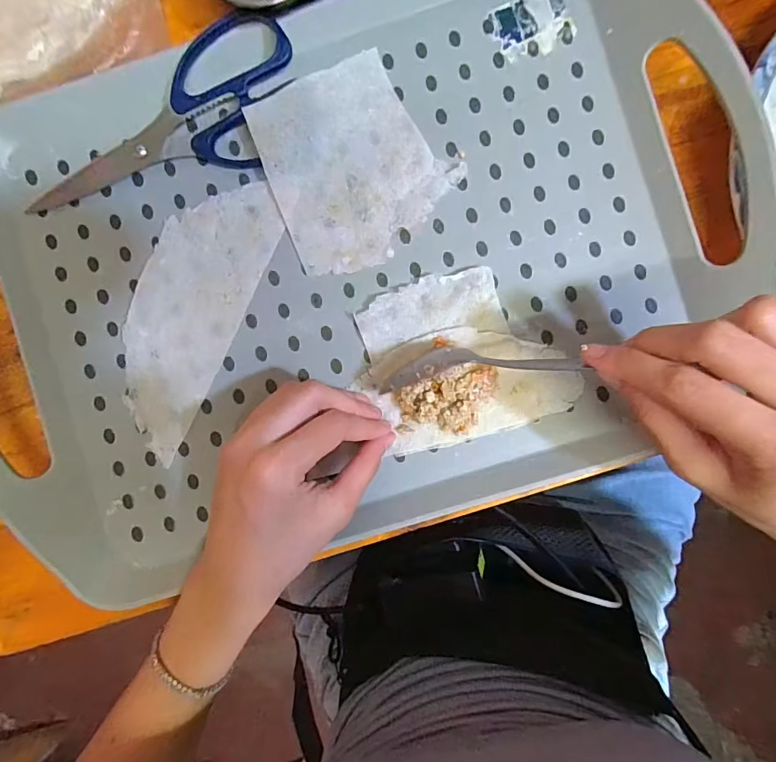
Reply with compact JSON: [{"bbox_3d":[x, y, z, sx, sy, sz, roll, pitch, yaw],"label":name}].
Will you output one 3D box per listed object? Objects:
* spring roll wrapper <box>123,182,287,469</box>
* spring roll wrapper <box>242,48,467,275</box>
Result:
[{"bbox_3d":[-0.122,-0.042,0.274,0.065,0.004,0.165,25,91,1],"label":"spring roll wrapper"},{"bbox_3d":[-0.020,-0.126,0.264,0.102,0.017,0.106,-26,90,1],"label":"spring roll wrapper"}]

